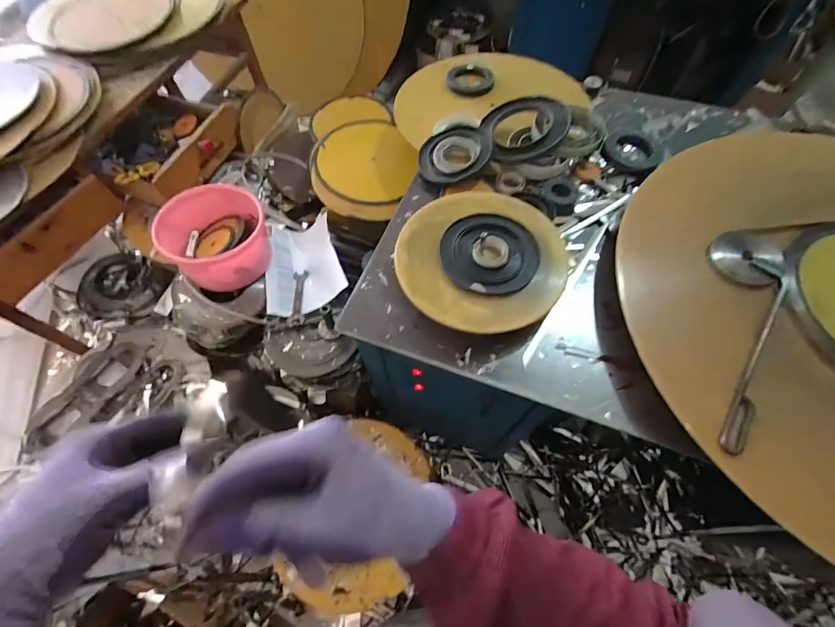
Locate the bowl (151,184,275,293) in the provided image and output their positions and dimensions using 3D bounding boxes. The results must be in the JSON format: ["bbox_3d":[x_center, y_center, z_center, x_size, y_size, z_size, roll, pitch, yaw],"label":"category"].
[{"bbox_3d":[-0.440,-0.168,0.862,0.207,0.139,0.193,-1,61,1],"label":"bowl"}]

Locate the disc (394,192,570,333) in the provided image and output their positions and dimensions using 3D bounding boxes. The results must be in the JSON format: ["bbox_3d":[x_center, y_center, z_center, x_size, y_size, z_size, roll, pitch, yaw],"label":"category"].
[{"bbox_3d":[0.107,-0.088,0.632,0.283,0.059,0.223,4,61,4],"label":"disc"}]

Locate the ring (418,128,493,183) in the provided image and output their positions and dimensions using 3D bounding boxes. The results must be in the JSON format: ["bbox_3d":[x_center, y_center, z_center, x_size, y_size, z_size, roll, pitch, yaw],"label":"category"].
[{"bbox_3d":[0.080,-0.337,0.816,0.151,0.046,0.149,-1,61,1],"label":"ring"}]

